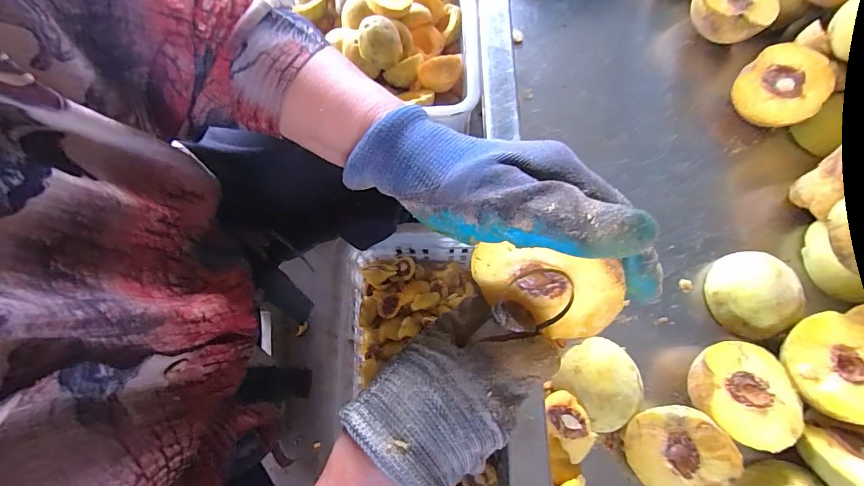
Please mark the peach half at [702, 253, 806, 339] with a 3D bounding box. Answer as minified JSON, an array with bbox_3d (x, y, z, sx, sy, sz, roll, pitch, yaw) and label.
[{"bbox_3d":[0.246,0.040,0.317,0.051,0.038,0.065,-15,73,-4],"label":"peach half"}]

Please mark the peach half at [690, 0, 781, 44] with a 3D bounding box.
[{"bbox_3d":[0.285,-0.223,0.397,0.070,0.044,0.078,35,77,11],"label":"peach half"}]

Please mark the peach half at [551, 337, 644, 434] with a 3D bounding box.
[{"bbox_3d":[0.123,0.101,0.301,0.055,0.033,0.057,0,73,1],"label":"peach half"}]

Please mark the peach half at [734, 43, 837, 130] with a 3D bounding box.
[{"bbox_3d":[0.308,-0.136,0.366,0.066,0.028,0.066,-1,87,26],"label":"peach half"}]

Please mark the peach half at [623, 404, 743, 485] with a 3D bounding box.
[{"bbox_3d":[0.168,0.140,0.282,0.063,0.028,0.063,-14,76,23],"label":"peach half"}]

